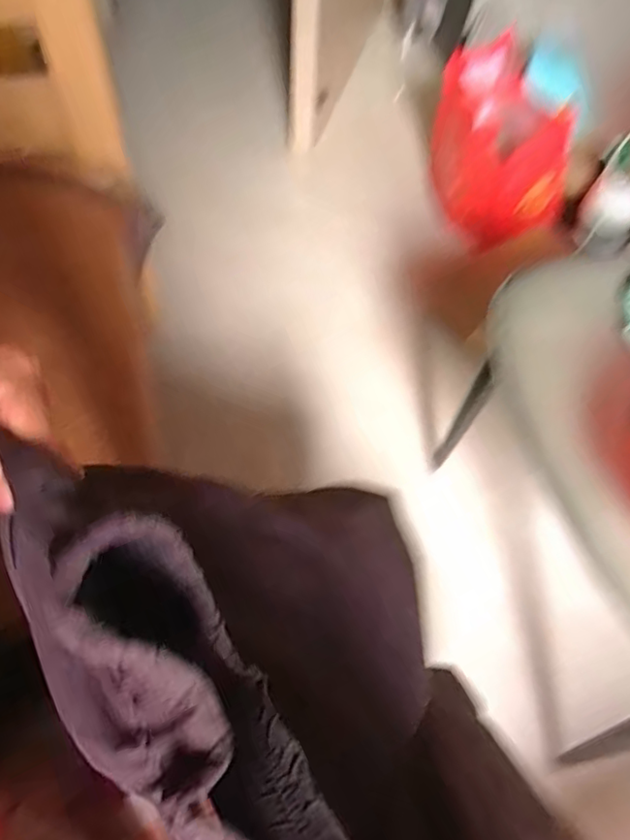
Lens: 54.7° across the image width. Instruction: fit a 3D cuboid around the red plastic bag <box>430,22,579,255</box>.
[{"bbox_3d":[0.334,-0.513,1.151,0.193,0.226,0.301,-14,58,-12],"label":"red plastic bag"}]

